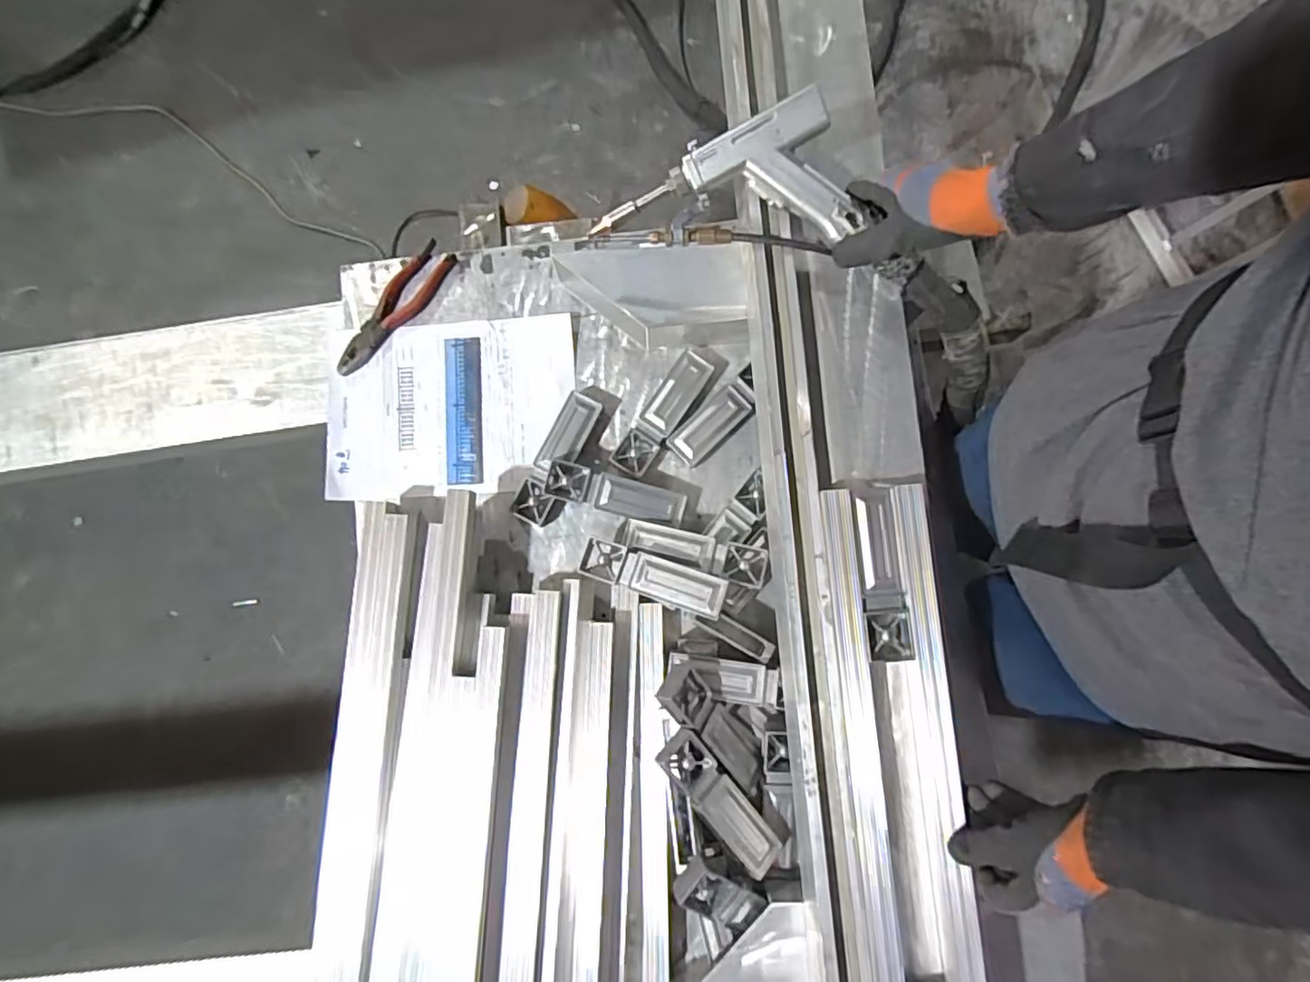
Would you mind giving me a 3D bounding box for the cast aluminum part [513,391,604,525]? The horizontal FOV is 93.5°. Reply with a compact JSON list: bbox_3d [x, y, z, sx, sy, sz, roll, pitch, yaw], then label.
[{"bbox_3d":[-0.110,-0.037,0.707,0.045,0.034,0.154,24,80,4],"label":"cast aluminum part"}]

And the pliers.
[{"bbox_3d":[-0.308,-0.215,0.731,0.044,0.013,0.186,34,84,5],"label":"pliers"}]

